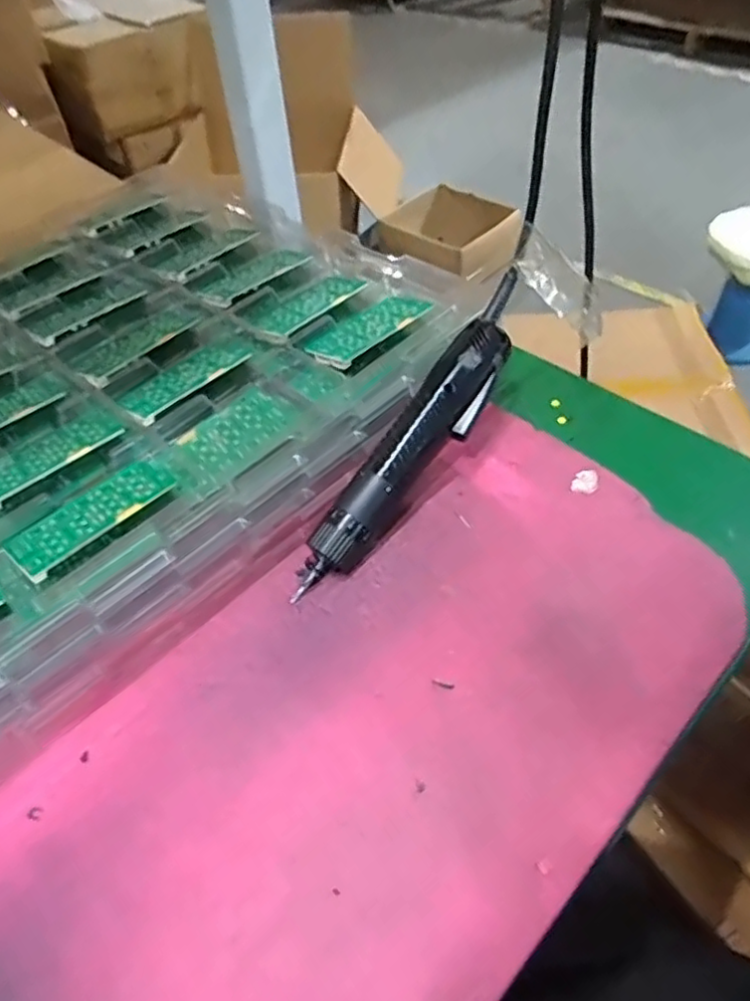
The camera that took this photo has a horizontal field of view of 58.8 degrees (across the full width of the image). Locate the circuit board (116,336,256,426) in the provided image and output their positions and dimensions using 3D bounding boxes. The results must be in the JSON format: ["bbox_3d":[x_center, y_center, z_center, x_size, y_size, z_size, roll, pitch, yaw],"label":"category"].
[{"bbox_3d":[-0.136,-0.090,0.478,0.047,0.006,0.104,26,52,38],"label":"circuit board"}]

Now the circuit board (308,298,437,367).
[{"bbox_3d":[-0.005,-0.128,0.494,0.095,0.011,0.046,-39,58,-24],"label":"circuit board"}]

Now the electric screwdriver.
[{"bbox_3d":[0.032,-0.044,0.442,0.034,0.028,0.248,32,79,26],"label":"electric screwdriver"}]

